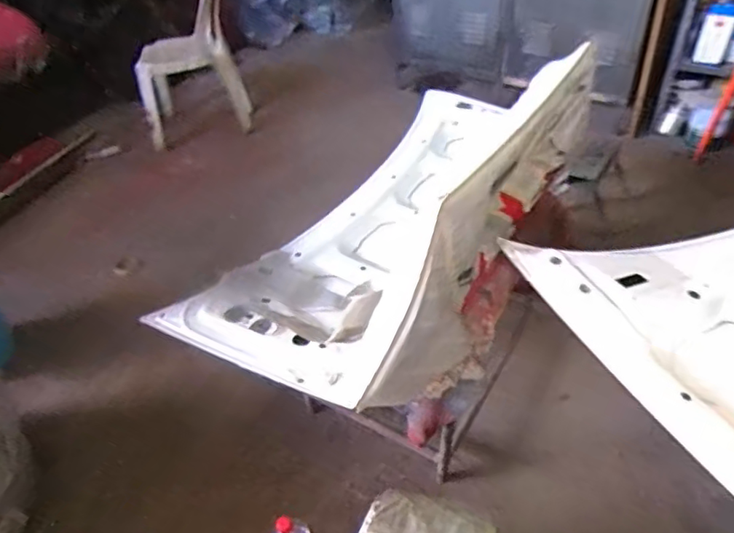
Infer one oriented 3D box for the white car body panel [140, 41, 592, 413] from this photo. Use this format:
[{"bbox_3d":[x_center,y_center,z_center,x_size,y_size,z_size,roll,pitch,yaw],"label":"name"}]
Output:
[{"bbox_3d":[0.113,-0.223,1.335,0.559,0.400,1.186,21,47,26],"label":"white car body panel"}]

